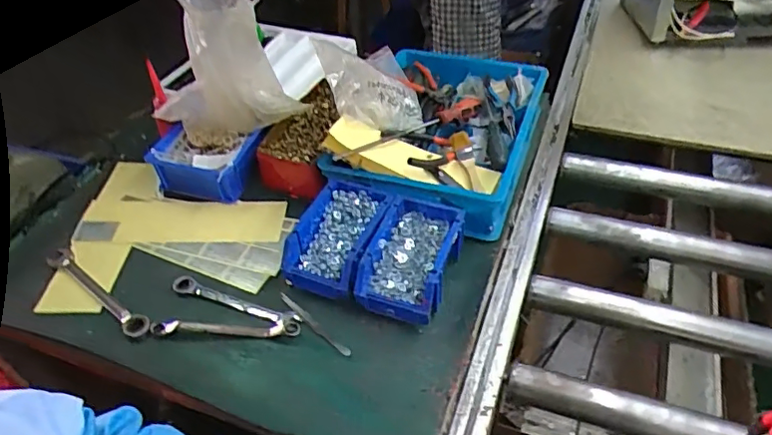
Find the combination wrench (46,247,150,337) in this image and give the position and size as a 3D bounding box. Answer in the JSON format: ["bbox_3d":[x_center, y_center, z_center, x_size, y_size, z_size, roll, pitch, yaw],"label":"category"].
[{"bbox_3d":[-0.395,0.097,0.766,0.233,0.013,0.031,27,52,29],"label":"combination wrench"}]

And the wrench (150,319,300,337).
[{"bbox_3d":[-0.202,0.139,0.713,0.188,0.022,0.022,-2,43,2],"label":"wrench"}]

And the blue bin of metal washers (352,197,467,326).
[{"bbox_3d":[0.033,0.054,0.733,0.106,0.061,0.154,12,46,16],"label":"blue bin of metal washers"}]

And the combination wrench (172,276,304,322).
[{"bbox_3d":[-0.199,0.110,0.744,0.190,0.016,0.023,12,46,17],"label":"combination wrench"}]

